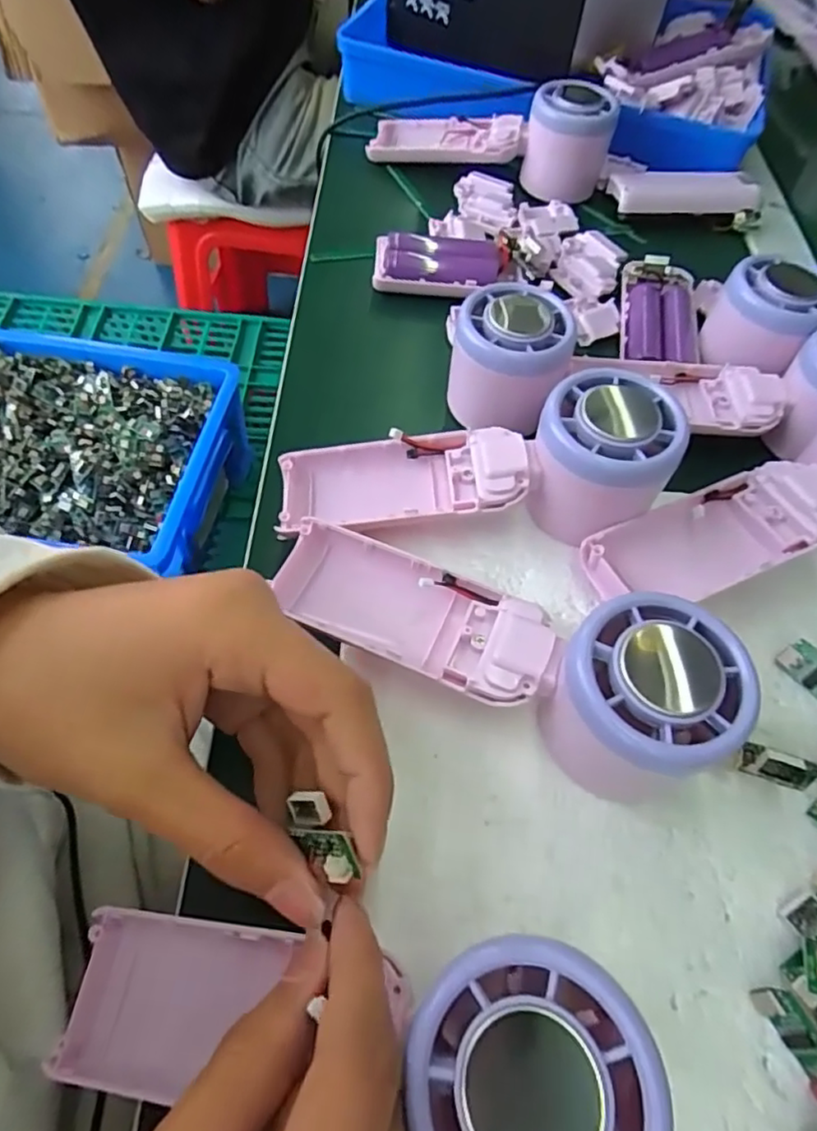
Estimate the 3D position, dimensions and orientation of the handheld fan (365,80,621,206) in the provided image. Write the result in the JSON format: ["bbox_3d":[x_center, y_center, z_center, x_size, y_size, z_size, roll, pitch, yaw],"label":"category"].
[{"bbox_3d":[0.055,-0.302,0.420,0.165,0.050,0.065,17,59,6],"label":"handheld fan"}]

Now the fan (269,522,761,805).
[{"bbox_3d":[0.028,0.032,0.225,0.164,0.059,0.055,18,58,23],"label":"fan"}]

